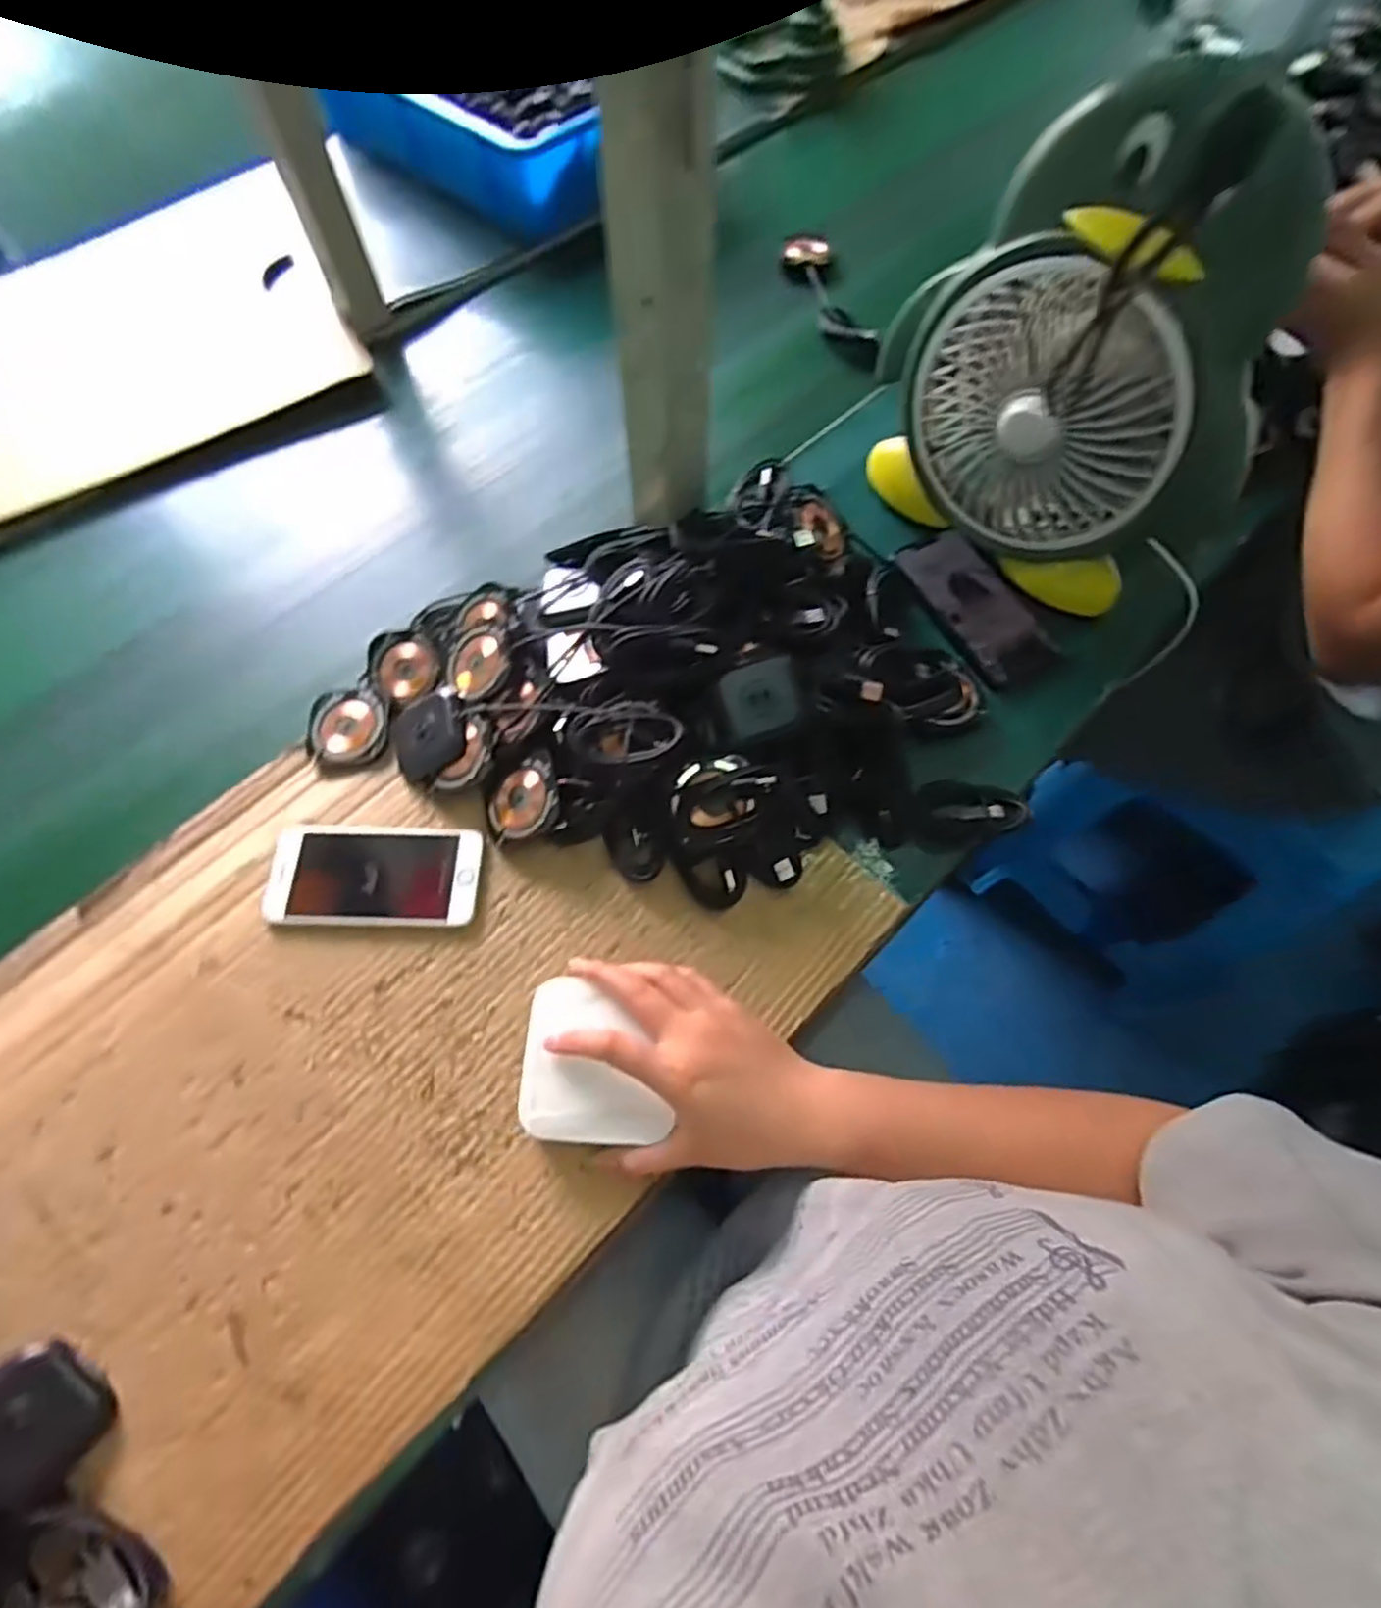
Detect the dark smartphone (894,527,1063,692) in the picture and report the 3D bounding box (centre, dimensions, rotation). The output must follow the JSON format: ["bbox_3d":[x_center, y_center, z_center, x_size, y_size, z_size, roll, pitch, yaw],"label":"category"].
[{"bbox_3d":[0.229,-0.160,0.587,0.073,0.006,0.144,-24,68,-11],"label":"dark smartphone"}]

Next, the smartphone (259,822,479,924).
[{"bbox_3d":[-0.208,0.047,0.490,0.134,0.009,0.068,2,66,-2],"label":"smartphone"}]

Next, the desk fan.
[{"bbox_3d":[0.252,-0.282,0.497,0.246,0.303,0.074,34,70,14],"label":"desk fan"}]

